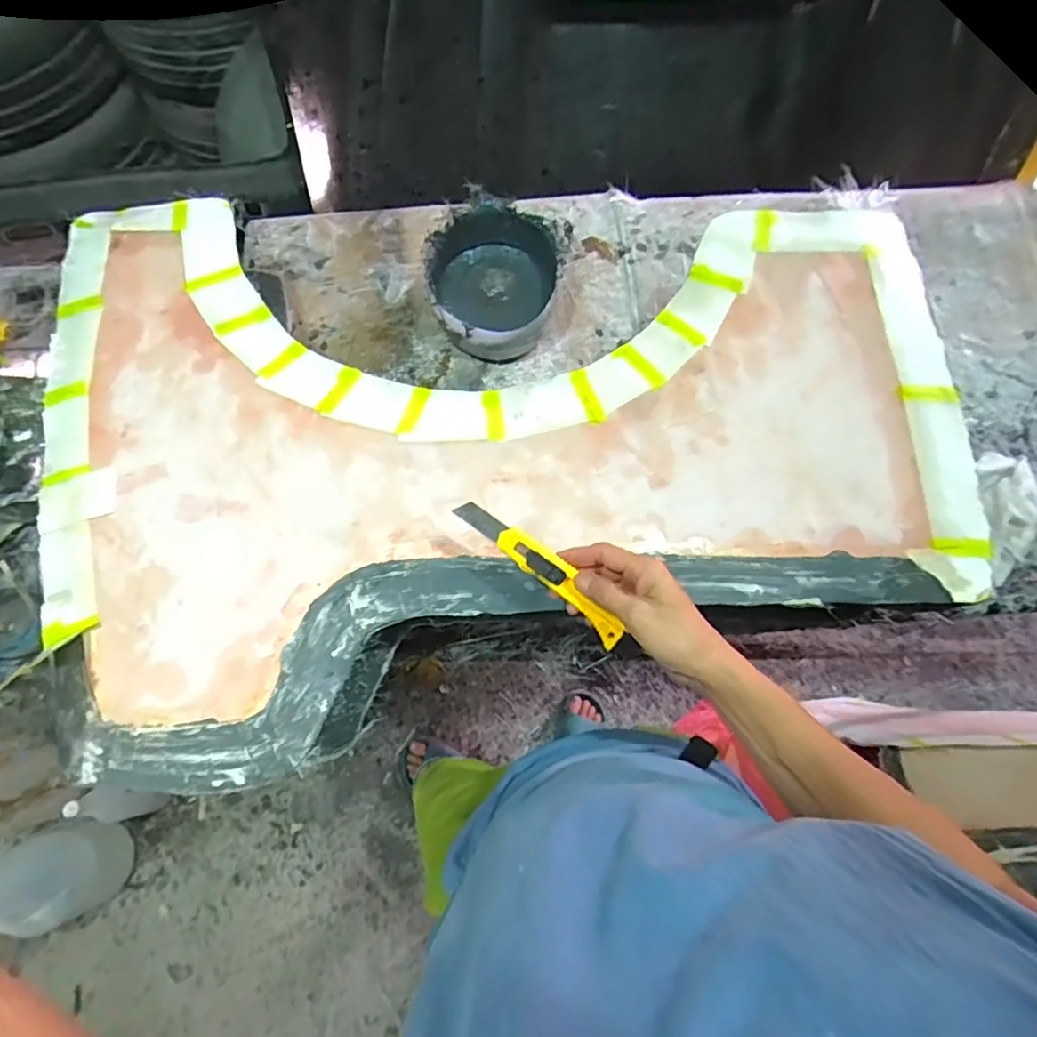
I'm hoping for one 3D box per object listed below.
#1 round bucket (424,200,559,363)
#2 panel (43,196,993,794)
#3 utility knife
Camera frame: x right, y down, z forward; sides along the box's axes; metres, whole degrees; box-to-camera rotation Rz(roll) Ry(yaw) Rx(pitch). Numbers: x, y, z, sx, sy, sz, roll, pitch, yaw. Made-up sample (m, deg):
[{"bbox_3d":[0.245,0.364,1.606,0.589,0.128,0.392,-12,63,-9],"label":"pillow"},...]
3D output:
[{"bbox_3d":[-0.032,-0.308,0.763,0.162,0.112,0.165,0,73,0],"label":"round bucket"},{"bbox_3d":[-0.031,-0.126,0.570,0.893,0.068,0.582,-13,74,-4],"label":"panel"},{"bbox_3d":[0.021,0.040,0.470,0.167,0.018,0.026,41,77,2],"label":"utility knife"}]

